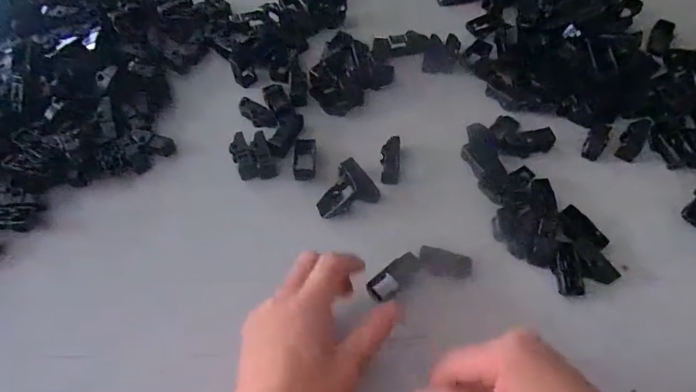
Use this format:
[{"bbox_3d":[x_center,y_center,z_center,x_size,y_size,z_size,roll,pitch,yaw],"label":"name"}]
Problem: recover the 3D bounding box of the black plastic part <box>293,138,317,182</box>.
[{"bbox_3d":[-0.044,-0.039,0.456,0.022,0.008,0.048,0,58,0],"label":"black plastic part"}]

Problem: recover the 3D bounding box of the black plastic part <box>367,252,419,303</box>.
[{"bbox_3d":[0.040,0.070,0.383,0.050,0.010,0.020,-37,64,-20],"label":"black plastic part"}]

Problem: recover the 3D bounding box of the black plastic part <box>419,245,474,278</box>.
[{"bbox_3d":[0.087,0.060,0.391,0.047,0.010,0.021,8,58,5],"label":"black plastic part"}]

